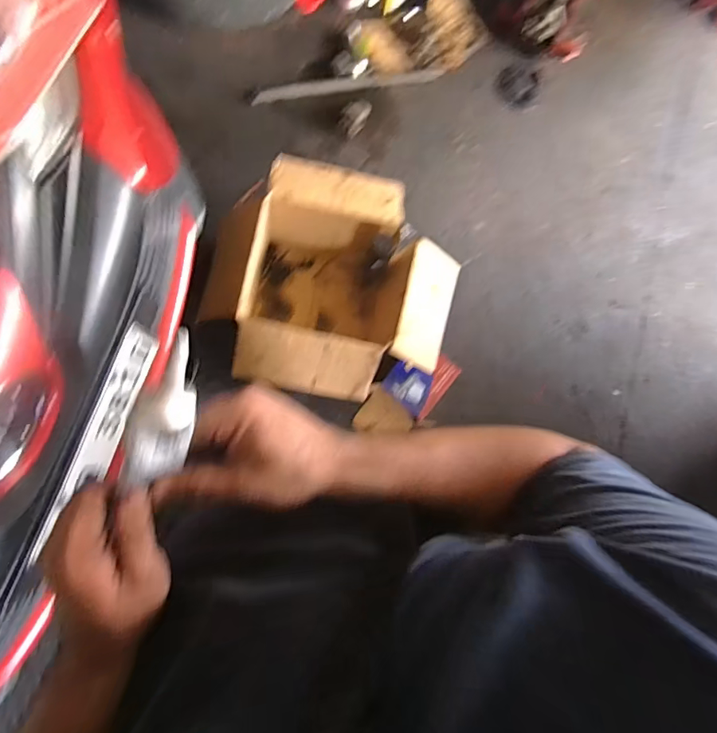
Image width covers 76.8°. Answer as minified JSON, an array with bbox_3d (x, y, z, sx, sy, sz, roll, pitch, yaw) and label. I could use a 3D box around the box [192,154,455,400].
[{"bbox_3d":[-0.082,-0.243,1.361,0.699,0.292,0.661,12,79,-8],"label":"box"}]

